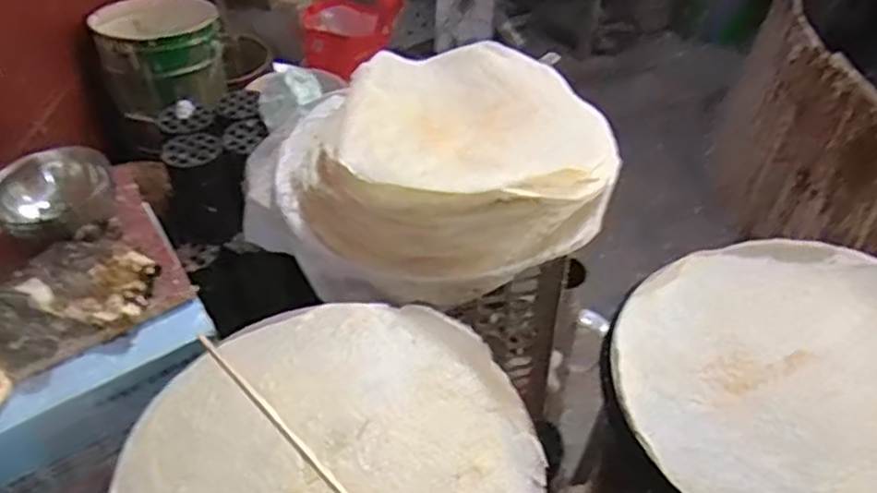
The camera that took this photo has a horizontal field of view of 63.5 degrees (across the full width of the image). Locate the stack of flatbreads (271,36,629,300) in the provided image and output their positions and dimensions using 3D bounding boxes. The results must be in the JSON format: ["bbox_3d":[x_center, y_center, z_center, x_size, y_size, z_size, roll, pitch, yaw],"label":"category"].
[{"bbox_3d":[0.003,-0.133,0.963,0.445,0.139,0.406,-5,45,-6],"label":"stack of flatbreads"}]

